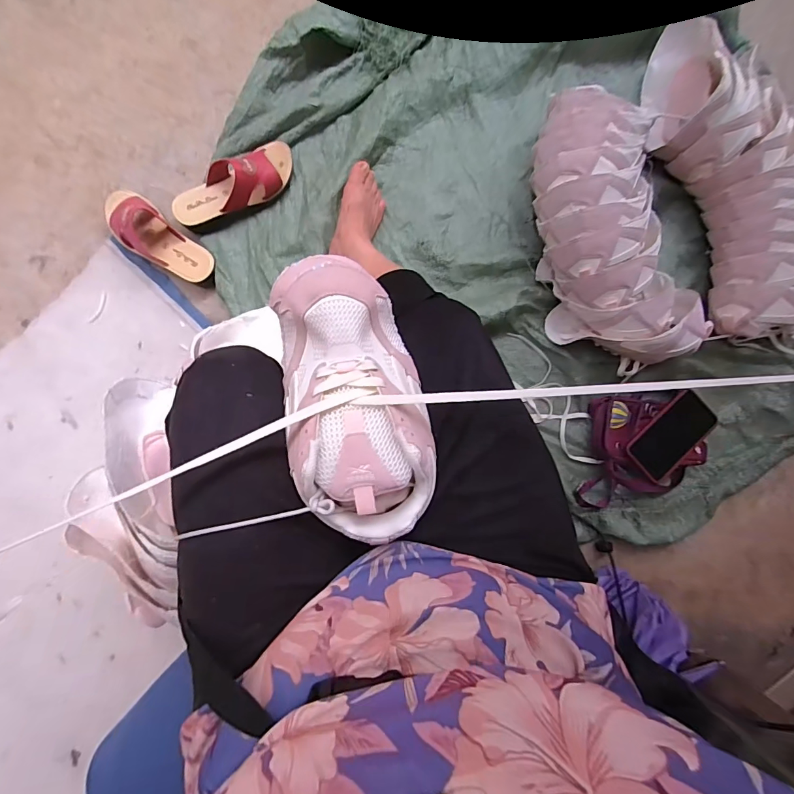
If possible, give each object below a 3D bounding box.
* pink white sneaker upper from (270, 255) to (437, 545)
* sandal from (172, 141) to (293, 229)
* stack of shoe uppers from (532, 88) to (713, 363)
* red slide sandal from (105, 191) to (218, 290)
[{"bbox_3d":[-0.037,0.000,0.371,0.117,0.065,0.243,-14,84,-3],"label":"pink white sneaker upper"},{"bbox_3d":[-0.286,-0.375,0.737,0.229,0.069,0.088,-29,87,-4],"label":"sandal"},{"bbox_3d":[0.349,-0.266,0.689,0.212,0.141,0.425,-10,86,-3],"label":"stack of shoe uppers"},{"bbox_3d":[-0.418,-0.273,0.734,0.230,0.064,0.081,40,85,1],"label":"red slide sandal"}]

